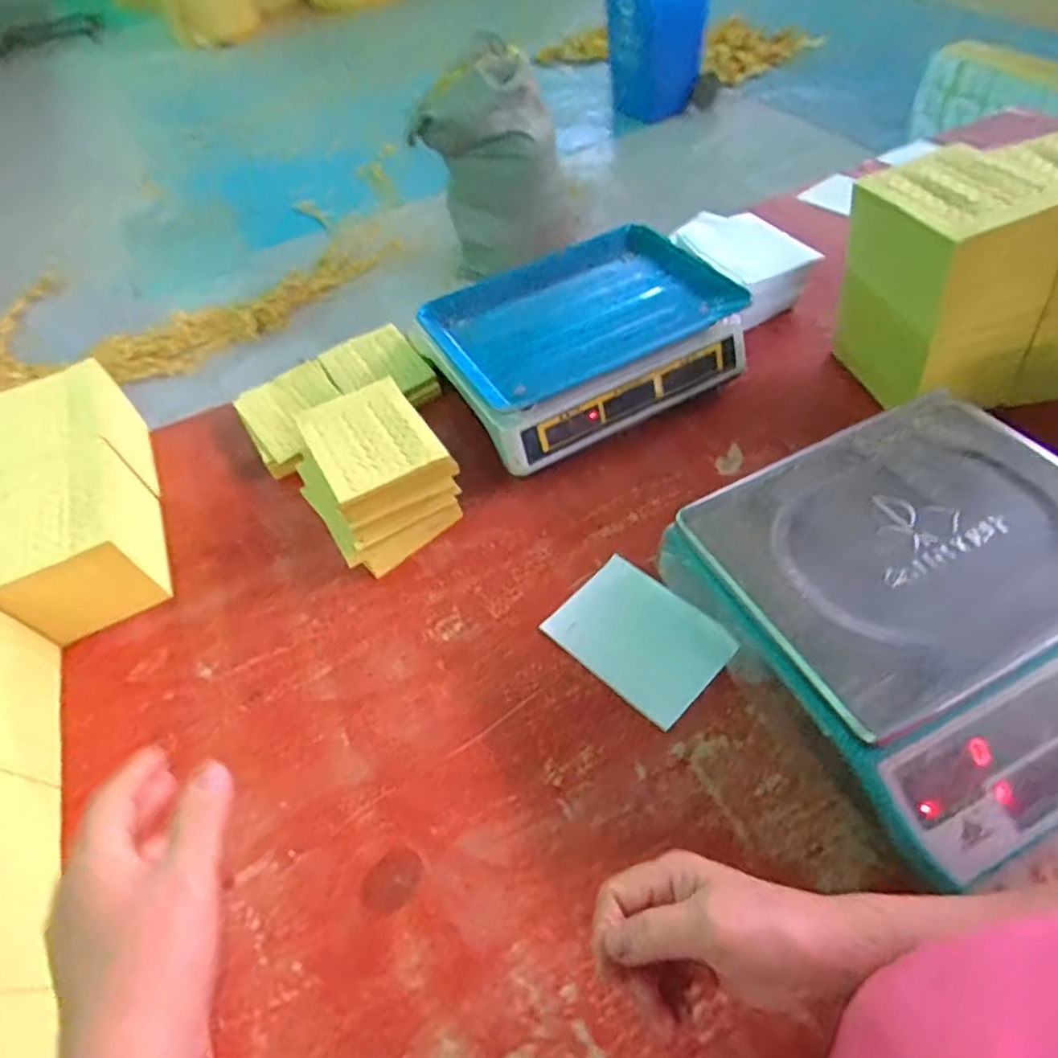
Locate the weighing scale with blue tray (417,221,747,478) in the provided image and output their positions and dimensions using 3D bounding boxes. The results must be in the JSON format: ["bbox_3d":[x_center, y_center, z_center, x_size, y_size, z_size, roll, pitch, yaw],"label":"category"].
[{"bbox_3d":[0.060,-0.238,0.783,0.334,0.097,0.262,-27,53,-12],"label":"weighing scale with blue tray"}]

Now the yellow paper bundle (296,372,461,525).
[{"bbox_3d":[-0.166,-0.088,0.676,0.121,0.040,0.158,-31,54,-15],"label":"yellow paper bundle"}]

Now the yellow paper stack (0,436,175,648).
[{"bbox_3d":[-0.472,0.010,0.675,0.126,0.112,0.176,-25,53,-11],"label":"yellow paper stack"}]

